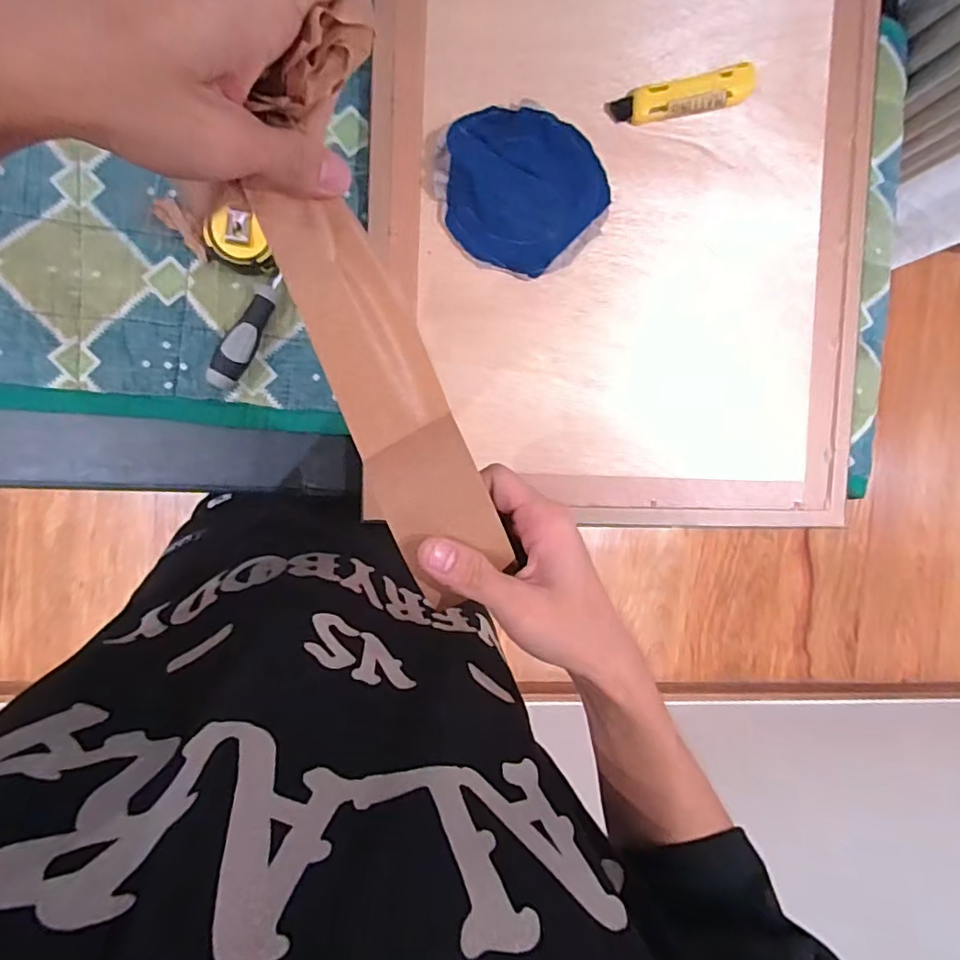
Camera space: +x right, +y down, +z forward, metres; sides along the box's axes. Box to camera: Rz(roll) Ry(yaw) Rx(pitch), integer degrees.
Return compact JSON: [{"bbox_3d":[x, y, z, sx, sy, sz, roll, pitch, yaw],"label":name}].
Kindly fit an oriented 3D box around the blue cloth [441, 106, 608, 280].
[{"bbox_3d":[0.044,-0.268,0.535,0.146,0.019,0.136,4,94,-9],"label":"blue cloth"}]

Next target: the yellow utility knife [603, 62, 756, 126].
[{"bbox_3d":[0.197,-0.369,0.553,0.148,0.020,0.035,-16,96,-7],"label":"yellow utility knife"}]

